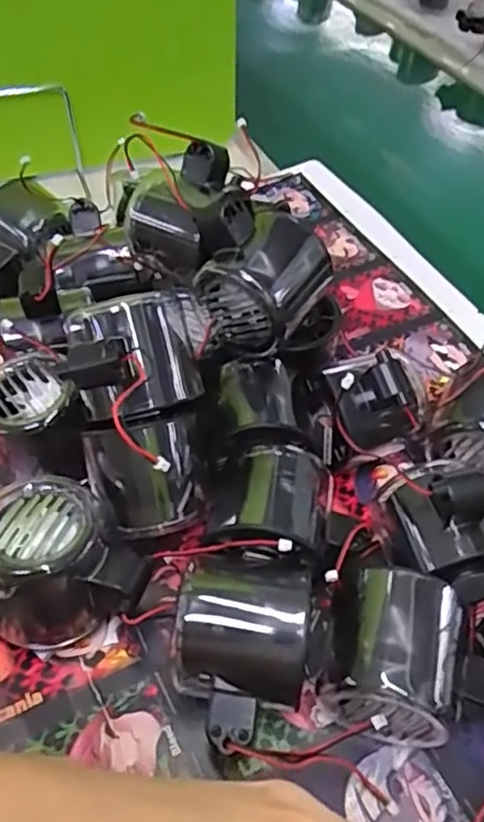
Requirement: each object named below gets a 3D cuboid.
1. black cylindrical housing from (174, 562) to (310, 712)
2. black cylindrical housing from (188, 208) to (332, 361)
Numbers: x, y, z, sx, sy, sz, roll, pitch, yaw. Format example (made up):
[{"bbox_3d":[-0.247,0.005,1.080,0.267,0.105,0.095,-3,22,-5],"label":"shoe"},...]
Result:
[{"bbox_3d":[0.000,0.095,0.278,0.054,0.053,0.054,6,49,2],"label":"black cylindrical housing"},{"bbox_3d":[0.014,-0.067,0.338,0.046,0.049,0.063,31,54,21],"label":"black cylindrical housing"}]

